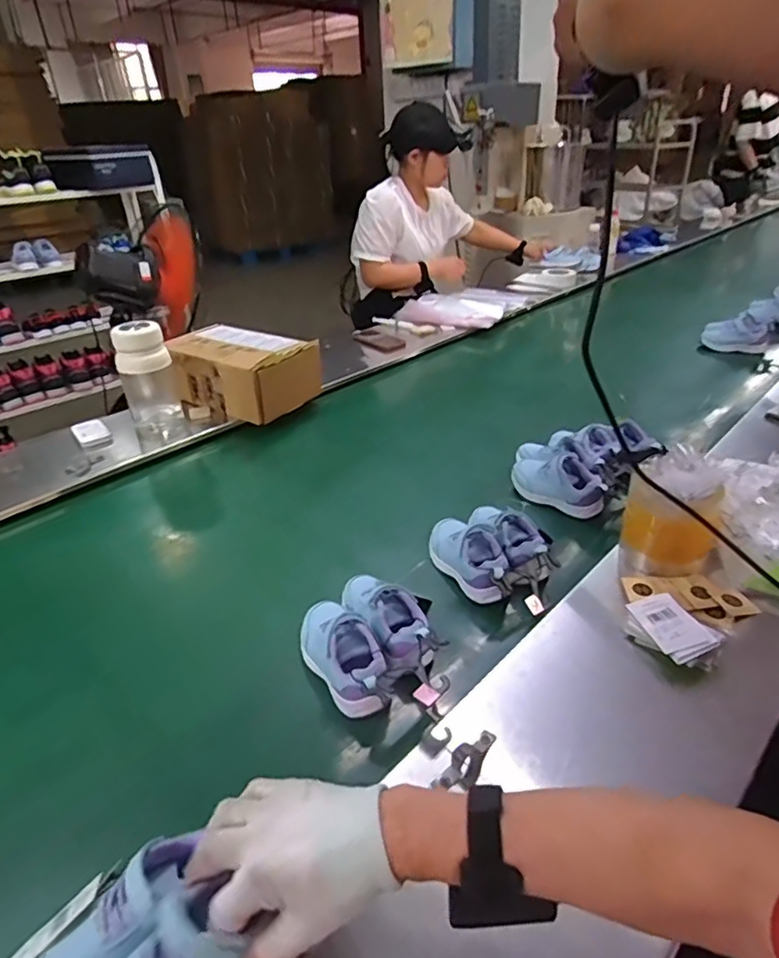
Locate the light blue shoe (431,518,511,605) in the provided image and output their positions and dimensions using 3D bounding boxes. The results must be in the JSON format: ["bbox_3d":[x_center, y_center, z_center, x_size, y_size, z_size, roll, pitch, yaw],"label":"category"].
[{"bbox_3d":[0.110,0.100,0.785,0.062,0.060,0.154,-21,36,-27],"label":"light blue shoe"}]

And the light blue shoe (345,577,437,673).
[{"bbox_3d":[0.000,0.169,0.686,0.069,0.058,0.168,-19,35,-24],"label":"light blue shoe"}]

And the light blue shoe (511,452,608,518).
[{"bbox_3d":[0.273,0.001,0.935,0.153,0.079,0.063,18,37,29],"label":"light blue shoe"}]

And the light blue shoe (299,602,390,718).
[{"bbox_3d":[-0.046,0.194,0.641,0.069,0.056,0.162,-19,35,-25],"label":"light blue shoe"}]

